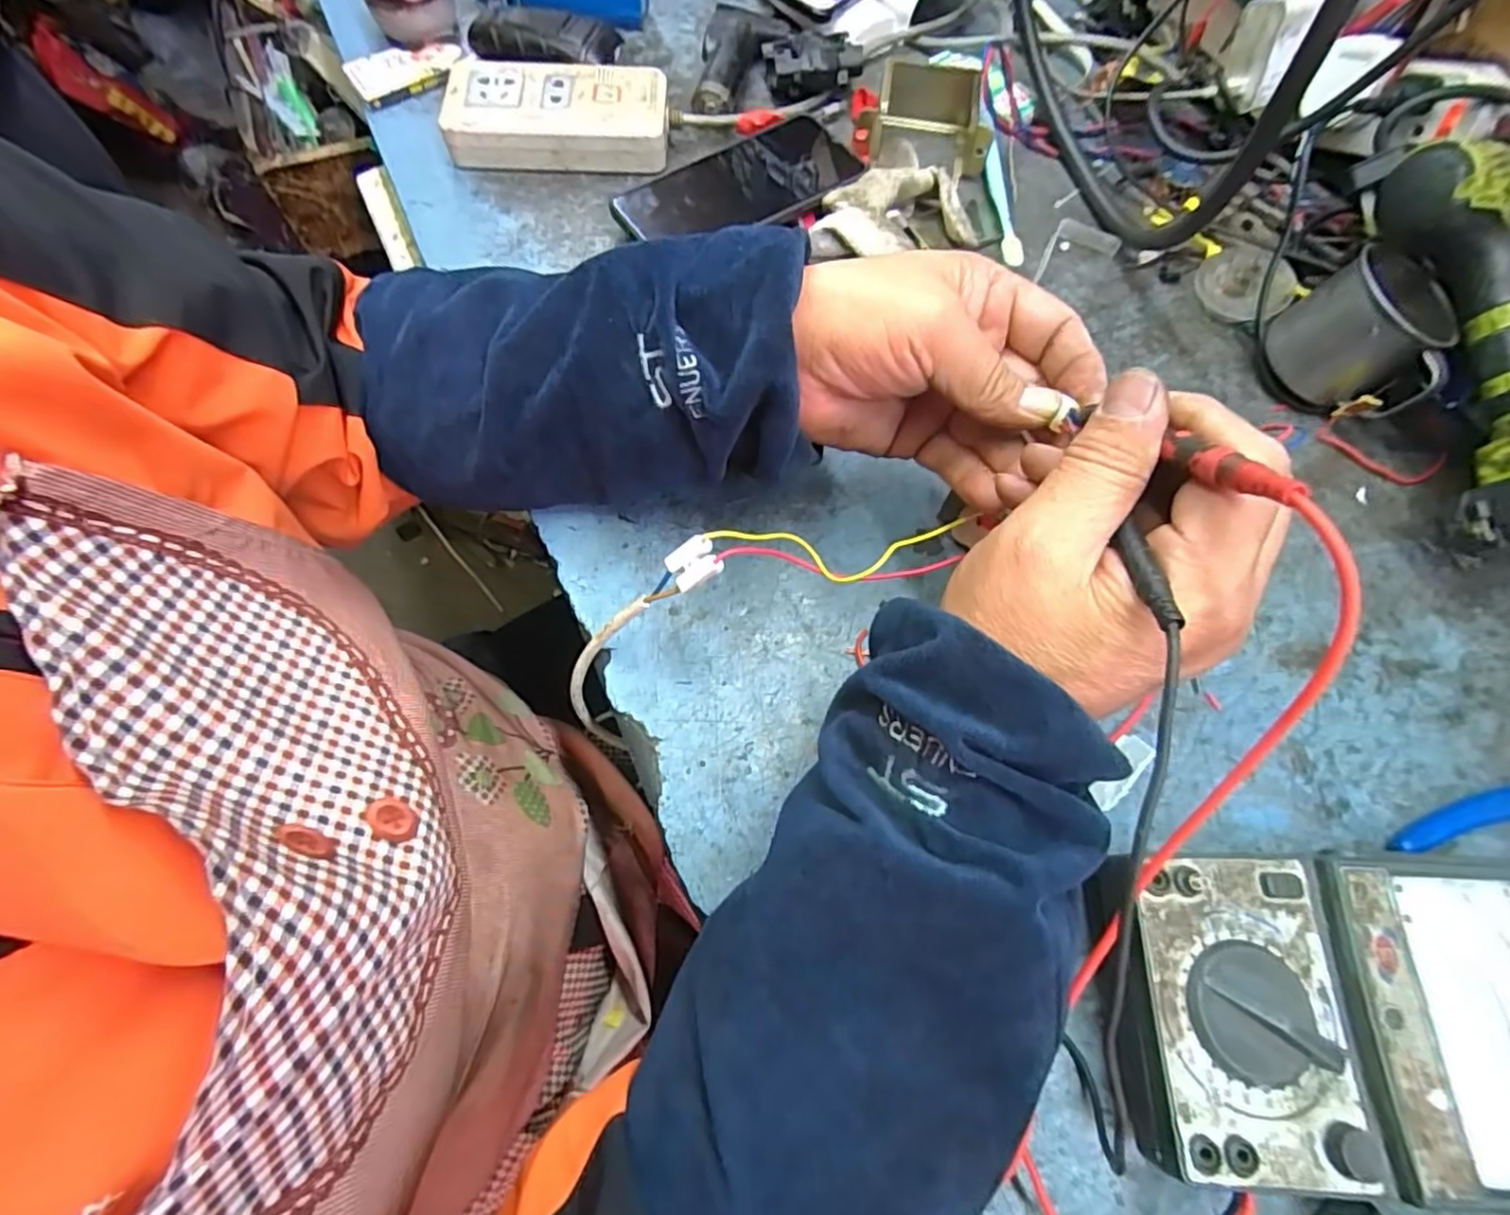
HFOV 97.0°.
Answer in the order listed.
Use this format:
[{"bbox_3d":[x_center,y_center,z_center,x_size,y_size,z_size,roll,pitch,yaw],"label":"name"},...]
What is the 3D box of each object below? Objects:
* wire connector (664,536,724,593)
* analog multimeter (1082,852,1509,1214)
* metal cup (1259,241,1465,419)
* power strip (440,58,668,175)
[{"bbox_3d":[-0.027,-0.018,0.297,0.022,0.013,0.018,-33,88,8],"label":"wire connector"},{"bbox_3d":[0.226,0.159,0.266,0.175,0.050,0.111,-1,68,-2],"label":"analog multimeter"},{"bbox_3d":[0.352,-0.152,0.388,0.081,0.067,0.081,1,68,-1],"label":"metal cup"},{"bbox_3d":[-0.136,-0.340,0.464,0.146,0.036,0.063,-1,68,-2],"label":"power strip"}]

